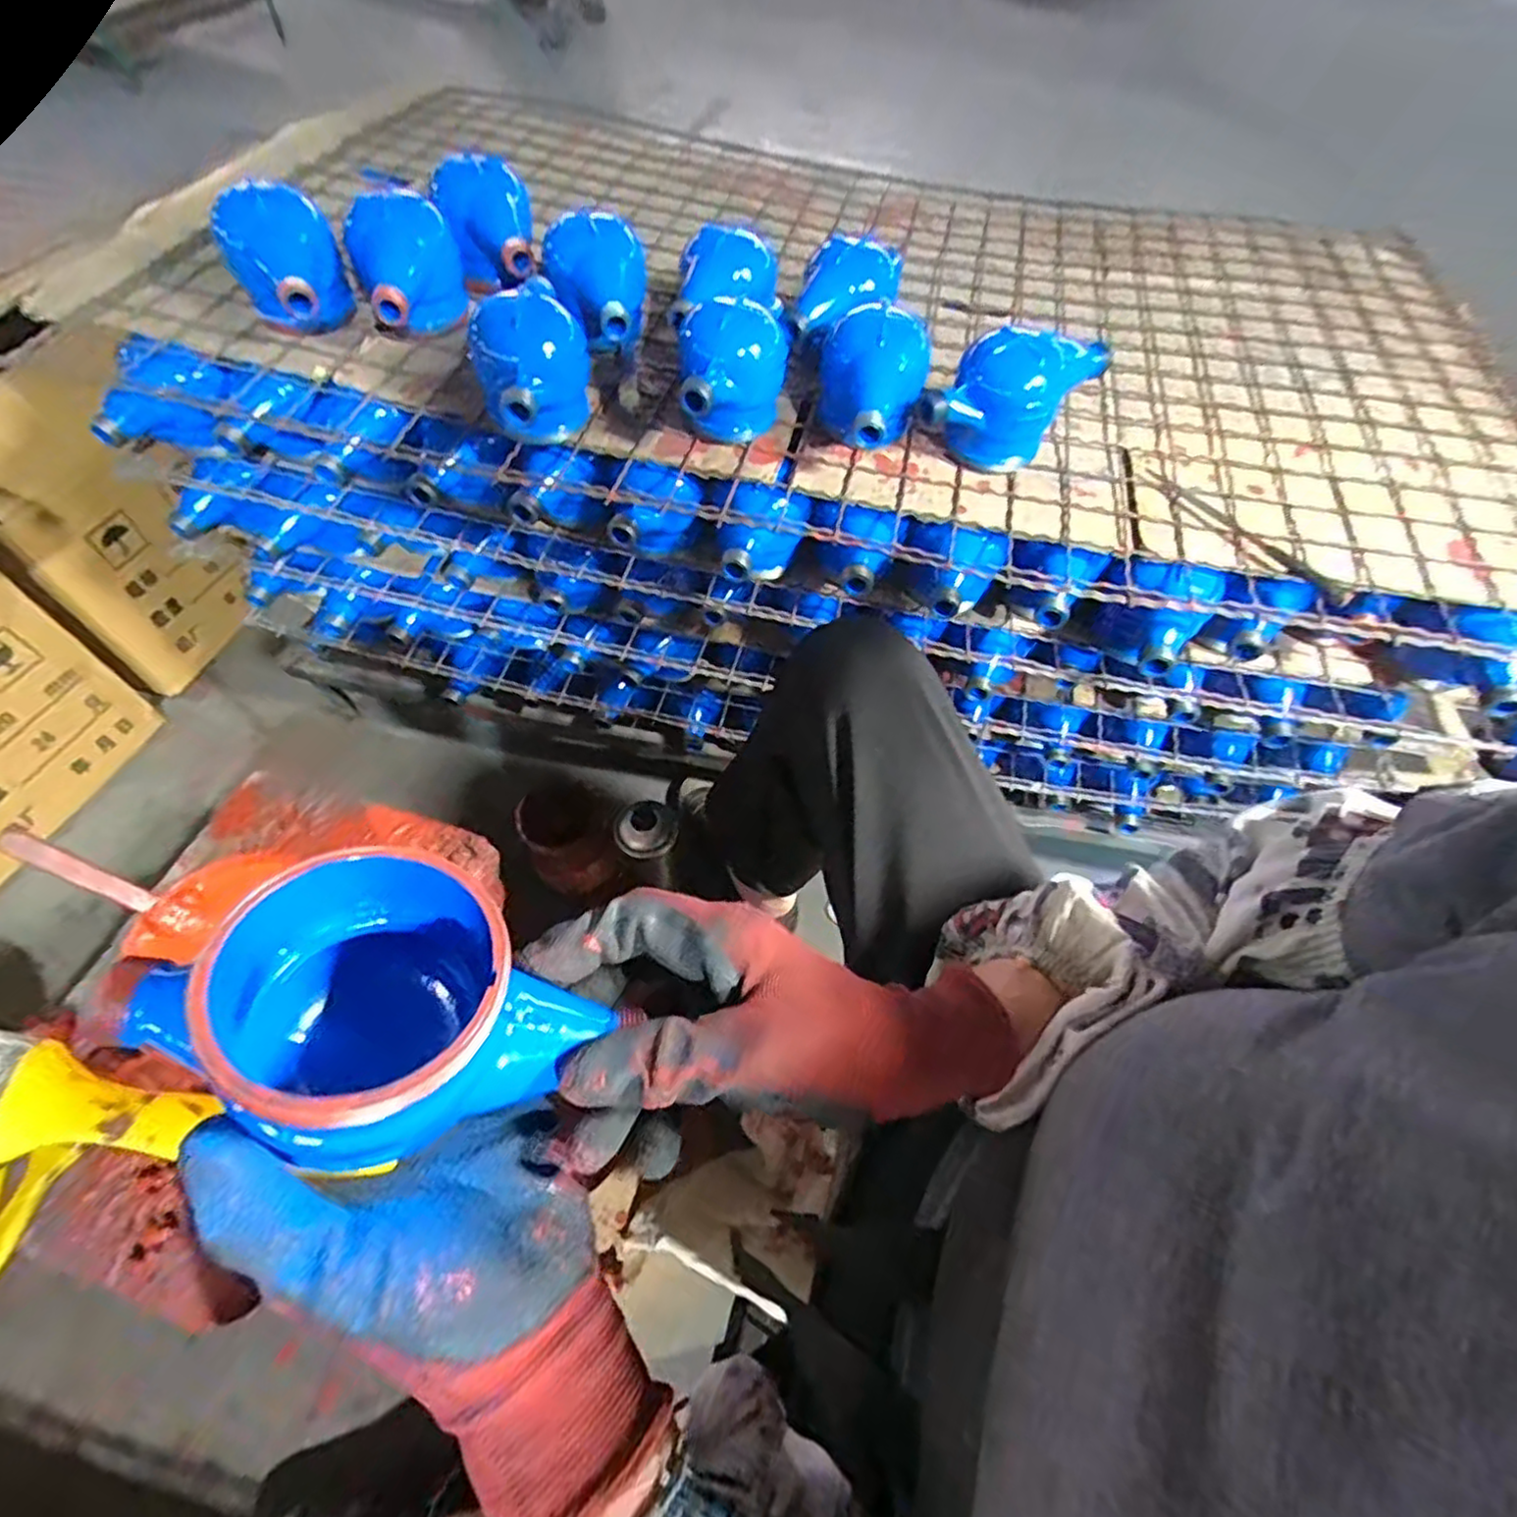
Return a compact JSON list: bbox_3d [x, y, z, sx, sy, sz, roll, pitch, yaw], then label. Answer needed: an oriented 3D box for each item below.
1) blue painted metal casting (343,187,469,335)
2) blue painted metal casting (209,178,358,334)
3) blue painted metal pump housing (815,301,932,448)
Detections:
[{"bbox_3d":[-0.280,-0.391,0.556,0.083,0.088,0.093,-20,62,-16],"label":"blue painted metal casting"},{"bbox_3d":[-0.372,-0.385,0.542,0.081,0.084,0.105,-24,63,-18],"label":"blue painted metal casting"},{"bbox_3d":[0.089,-0.292,0.551,0.085,0.089,0.119,11,58,2],"label":"blue painted metal pump housing"}]

